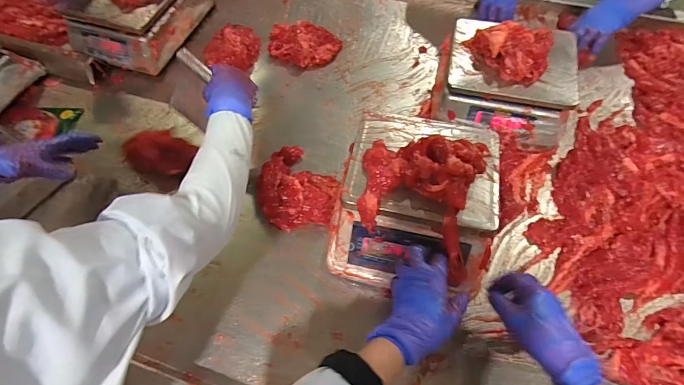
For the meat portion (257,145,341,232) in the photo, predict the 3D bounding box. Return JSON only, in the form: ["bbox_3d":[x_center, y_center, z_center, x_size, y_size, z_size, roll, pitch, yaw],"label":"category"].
[{"bbox_3d":[-0.079,-0.016,0.668,0.145,0.045,0.170,1,62,2],"label":"meat portion"}]

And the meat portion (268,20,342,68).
[{"bbox_3d":[-0.087,-0.344,0.863,0.167,0.039,0.119,4,62,4],"label":"meat portion"}]

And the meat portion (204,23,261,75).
[{"bbox_3d":[-0.248,-0.334,0.861,0.115,0.045,0.144,16,63,10],"label":"meat portion"}]

